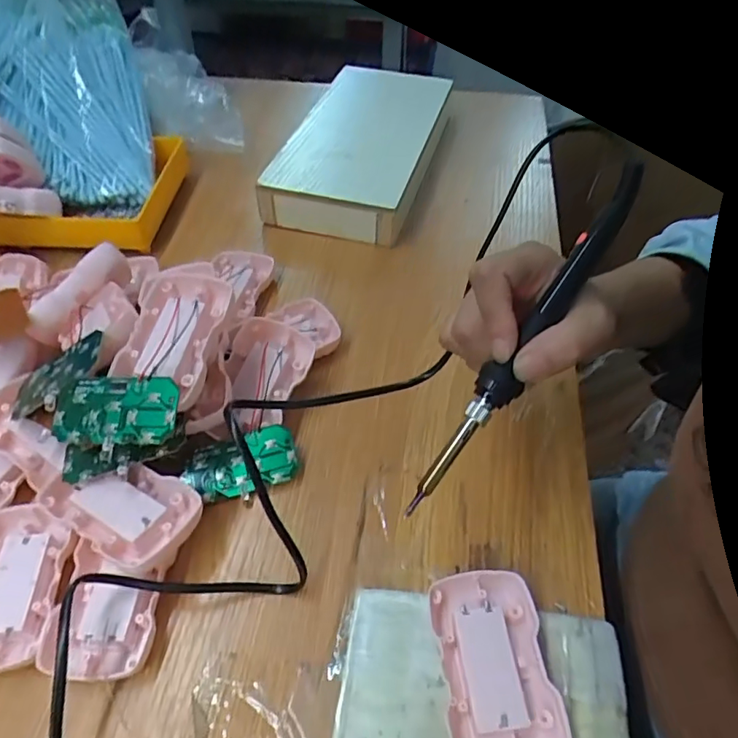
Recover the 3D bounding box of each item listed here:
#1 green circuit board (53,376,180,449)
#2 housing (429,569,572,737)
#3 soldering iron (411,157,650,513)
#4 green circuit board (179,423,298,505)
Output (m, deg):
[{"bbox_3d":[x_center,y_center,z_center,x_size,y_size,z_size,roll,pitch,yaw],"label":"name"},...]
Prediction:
[{"bbox_3d":[-0.142,0.024,0.304,0.072,0.004,0.038,-3,73,9],"label":"green circuit board"},{"bbox_3d":[0.062,0.149,0.271,0.052,0.017,0.087,-4,50,-4],"label":"housing"},{"bbox_3d":[0.079,-0.015,0.271,0.019,0.016,0.202,33,88,24],"label":"soldering iron"},{"bbox_3d":[-0.082,0.063,0.349,0.070,0.007,0.041,-16,73,-3],"label":"green circuit board"}]

